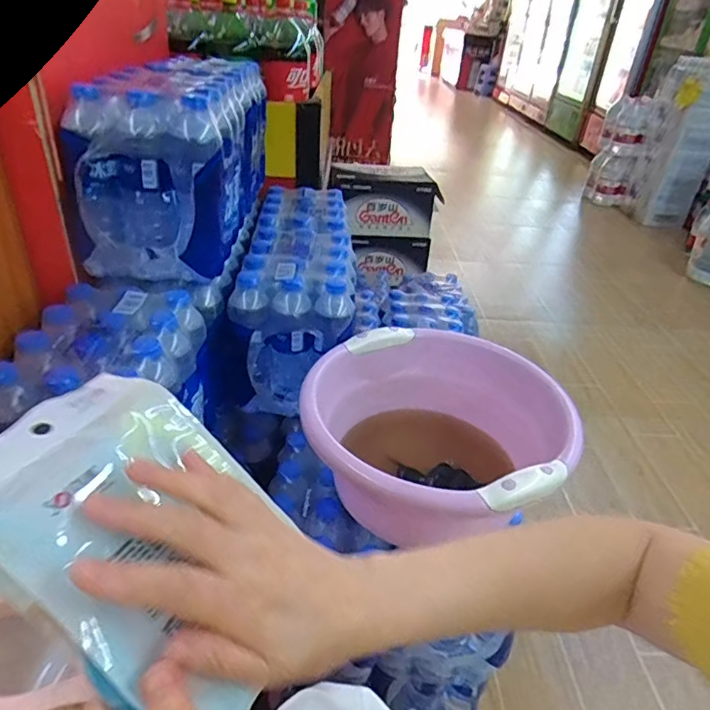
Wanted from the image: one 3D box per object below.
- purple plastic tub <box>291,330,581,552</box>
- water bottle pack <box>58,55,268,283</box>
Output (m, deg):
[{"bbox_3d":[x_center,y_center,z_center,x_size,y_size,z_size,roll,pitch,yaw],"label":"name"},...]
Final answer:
[{"bbox_3d":[0.104,0.115,0.722,0.325,0.158,0.321,4,33,-2],"label":"purple plastic tub"},{"bbox_3d":[-0.252,-0.305,0.817,0.172,0.220,0.412,4,33,-2],"label":"water bottle pack"}]

